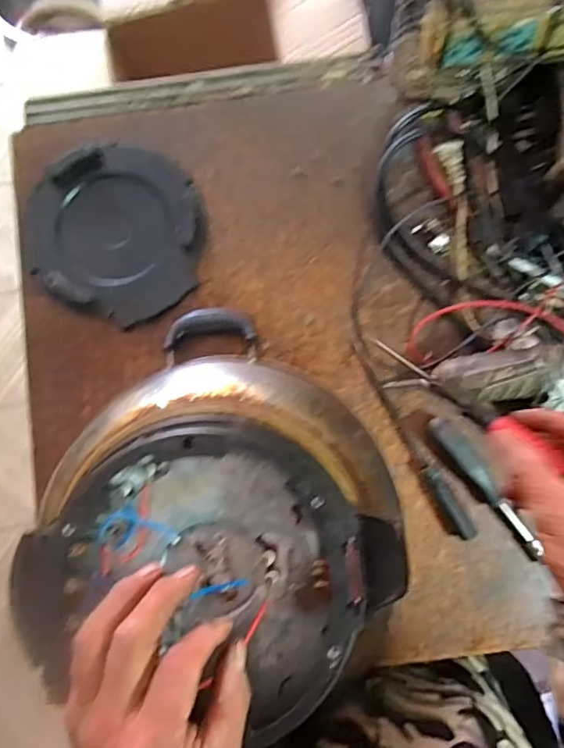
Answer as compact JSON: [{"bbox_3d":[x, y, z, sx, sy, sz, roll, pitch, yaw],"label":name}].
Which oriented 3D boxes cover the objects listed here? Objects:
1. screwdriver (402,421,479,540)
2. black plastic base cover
[{"bbox_3d":[0.148,0.104,0.529,0.022,0.013,0.119,-28,82,-1],"label":"screwdriver"},{"bbox_3d":[-0.170,-0.149,0.566,0.174,0.023,0.168,26,85,6],"label":"black plastic base cover"}]

